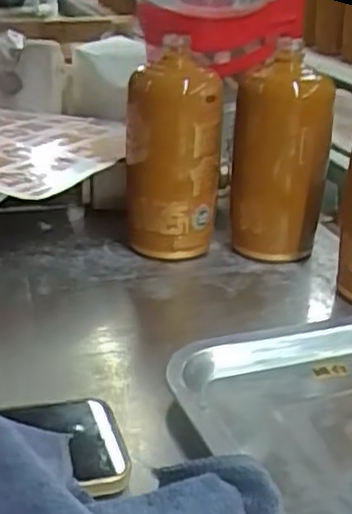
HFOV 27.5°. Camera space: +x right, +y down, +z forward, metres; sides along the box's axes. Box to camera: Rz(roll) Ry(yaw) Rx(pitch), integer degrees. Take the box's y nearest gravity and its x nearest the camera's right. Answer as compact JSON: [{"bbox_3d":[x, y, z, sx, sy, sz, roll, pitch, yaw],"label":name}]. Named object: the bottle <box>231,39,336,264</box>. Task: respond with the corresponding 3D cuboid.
[{"bbox_3d":[0.097,-0.090,0.660,0.084,0.179,0.072,1,22,-4],"label":"bottle"}]

